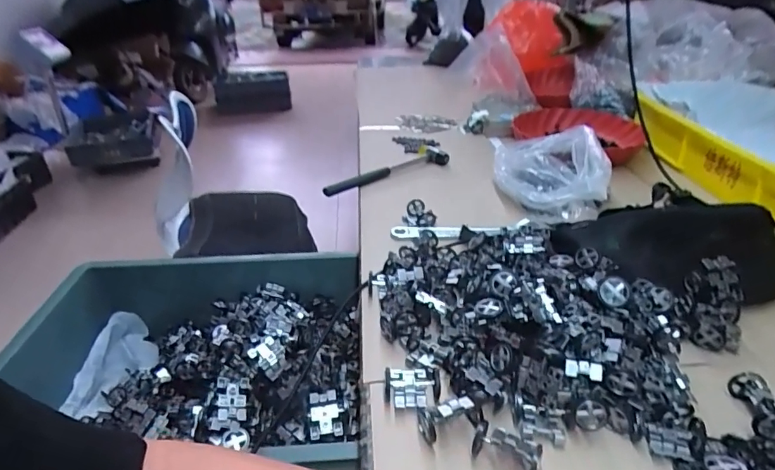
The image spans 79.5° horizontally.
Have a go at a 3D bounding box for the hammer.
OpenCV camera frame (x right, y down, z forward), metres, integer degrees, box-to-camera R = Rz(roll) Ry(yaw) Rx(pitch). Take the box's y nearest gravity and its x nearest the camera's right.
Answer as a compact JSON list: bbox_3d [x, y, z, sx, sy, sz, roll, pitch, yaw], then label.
[{"bbox_3d":[-0.004,-0.116,0.829,0.260,0.028,0.071,-19,35,-27],"label":"hammer"}]

